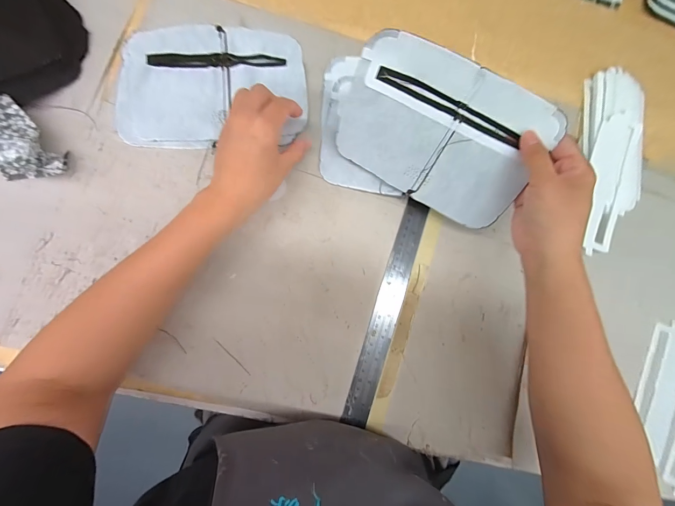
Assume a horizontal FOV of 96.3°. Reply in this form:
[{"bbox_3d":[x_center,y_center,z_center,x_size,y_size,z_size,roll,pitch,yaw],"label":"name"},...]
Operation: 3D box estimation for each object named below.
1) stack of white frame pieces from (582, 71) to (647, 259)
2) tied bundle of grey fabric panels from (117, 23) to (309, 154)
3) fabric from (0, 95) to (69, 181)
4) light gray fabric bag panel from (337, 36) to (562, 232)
[{"bbox_3d":[0.356,-0.120,0.390,0.073,0.018,0.239,7,85,-5],"label":"stack of white frame pieces"},{"bbox_3d":[-0.142,-0.190,0.349,0.204,0.006,0.137,-6,87,-6],"label":"tied bundle of grey fabric panels"},{"bbox_3d":[-0.334,-0.116,0.305,0.110,0.042,0.072,27,84,-3],"label":"fabric"},{"bbox_3d":[0.099,-0.114,0.301,0.192,0.129,0.015,27,39,1],"label":"light gray fabric bag panel"}]

